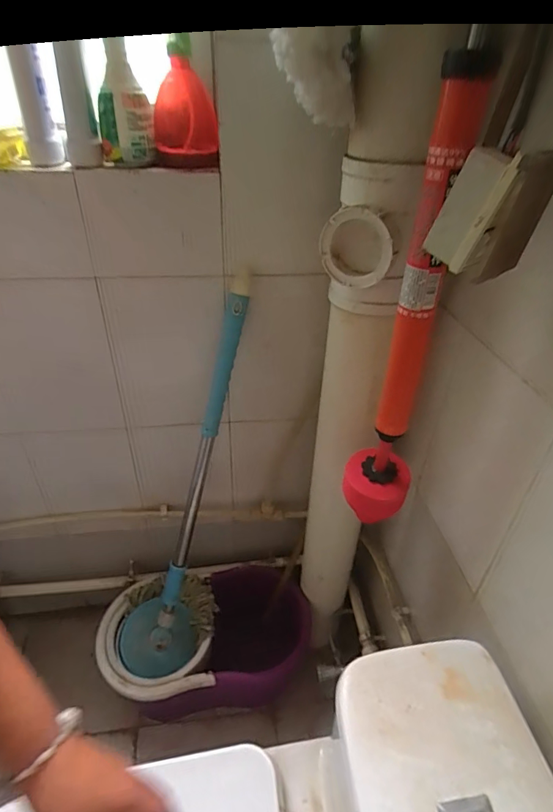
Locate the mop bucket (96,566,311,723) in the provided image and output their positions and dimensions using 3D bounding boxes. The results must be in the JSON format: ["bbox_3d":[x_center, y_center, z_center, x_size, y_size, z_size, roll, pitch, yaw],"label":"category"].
[{"bbox_3d":[-0.155,0.549,1.030,0.447,0.227,0.251,-5,36,-10],"label":"mop bucket"}]

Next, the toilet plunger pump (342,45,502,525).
[{"bbox_3d":[0.143,-0.069,0.509,0.090,0.510,0.107,15,38,17],"label":"toilet plunger pump"}]

